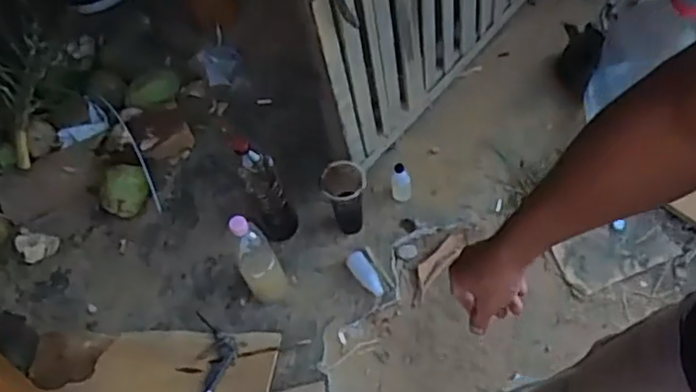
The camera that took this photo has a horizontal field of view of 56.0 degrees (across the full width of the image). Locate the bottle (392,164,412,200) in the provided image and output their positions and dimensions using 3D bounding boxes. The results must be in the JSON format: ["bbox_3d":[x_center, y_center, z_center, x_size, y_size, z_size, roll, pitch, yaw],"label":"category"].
[{"bbox_3d":[0.117,-0.035,1.454,0.041,0.098,0.033,-11,36,-6],"label":"bottle"}]

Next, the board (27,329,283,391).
[{"bbox_3d":[-0.396,0.351,1.326,0.499,0.016,0.166,0,57,6],"label":"board"}]

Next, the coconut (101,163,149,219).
[{"bbox_3d":[-0.520,-0.016,1.528,0.099,0.091,0.125,4,60,4],"label":"coconut"}]

